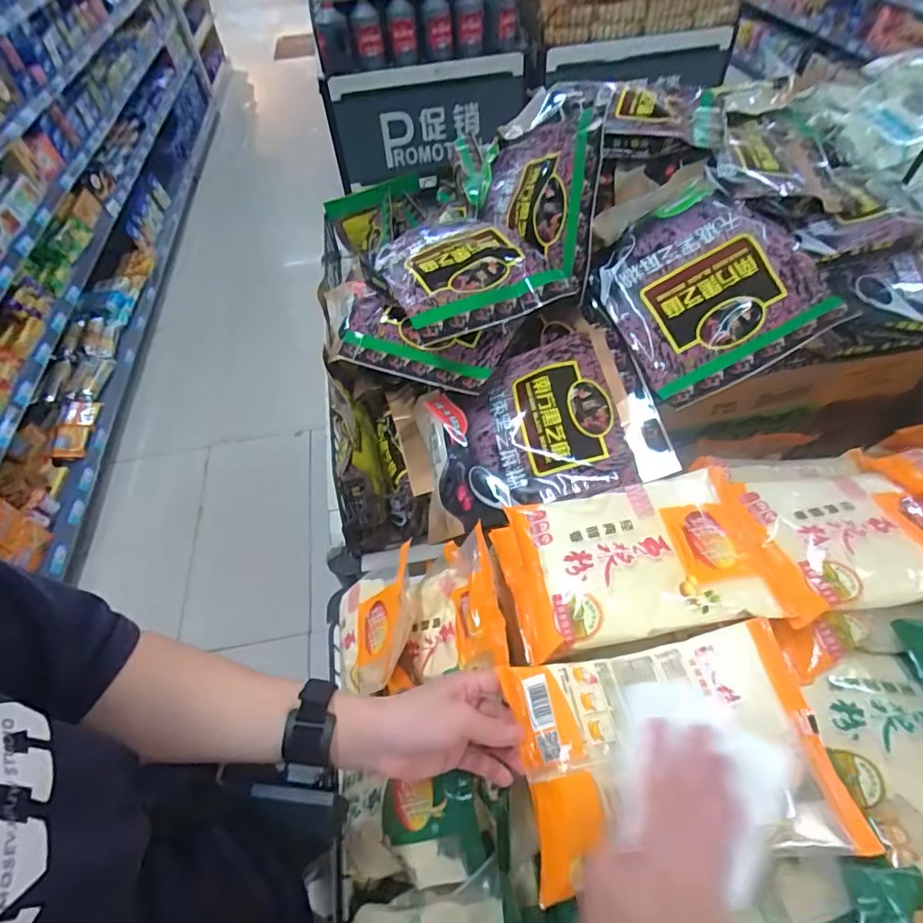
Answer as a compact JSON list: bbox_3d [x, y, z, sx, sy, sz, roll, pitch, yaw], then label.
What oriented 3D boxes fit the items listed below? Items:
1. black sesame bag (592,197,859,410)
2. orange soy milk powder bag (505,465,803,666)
[{"bbox_3d":[0.297,-0.211,0.646,0.230,0.070,0.247,-31,77,5],"label":"black sesame bag"},{"bbox_3d":[0.170,0.097,0.513,0.242,0.066,0.159,-6,53,-1],"label":"orange soy milk powder bag"}]

